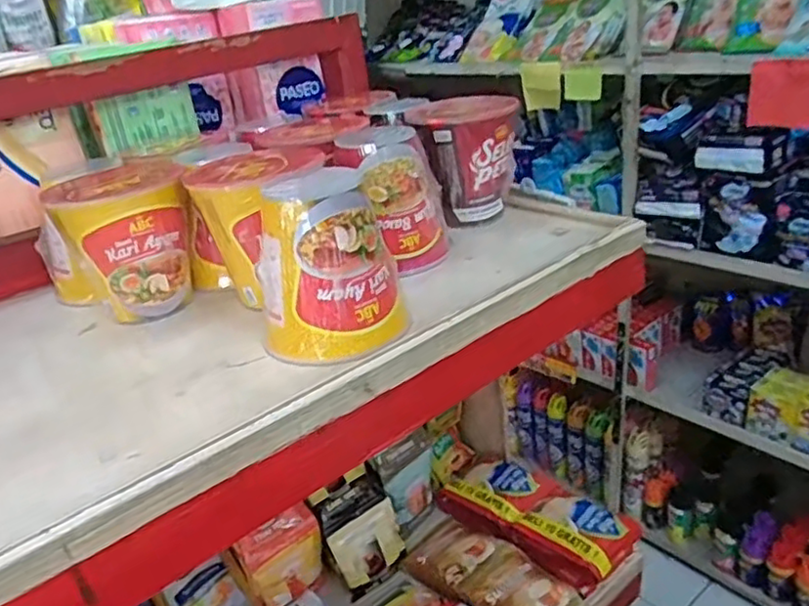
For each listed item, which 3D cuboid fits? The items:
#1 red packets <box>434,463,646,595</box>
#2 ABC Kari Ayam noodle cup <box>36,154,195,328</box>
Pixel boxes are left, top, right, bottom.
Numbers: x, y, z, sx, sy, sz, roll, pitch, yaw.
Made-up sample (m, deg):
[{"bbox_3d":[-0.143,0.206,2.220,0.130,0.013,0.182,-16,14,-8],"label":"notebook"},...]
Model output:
[{"bbox_3d":[0.151,0.245,0.782,0.102,0.049,0.235,-28,32,-37],"label":"red packets"},{"bbox_3d":[-0.223,-0.053,0.540,0.098,0.104,0.117,-17,27,-19],"label":"ABC Kari Ayam noodle cup"}]

